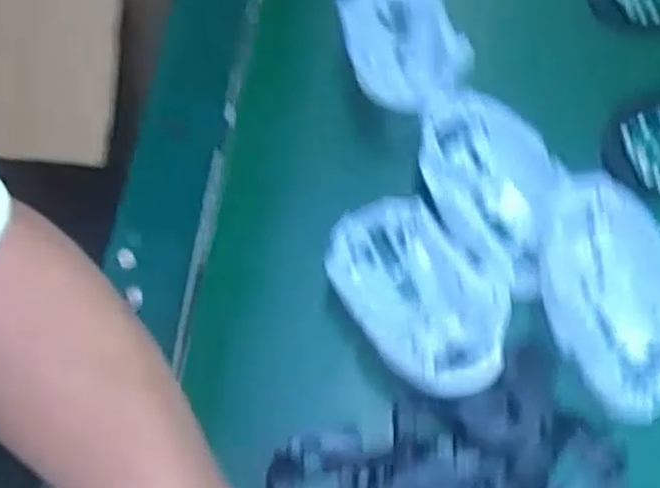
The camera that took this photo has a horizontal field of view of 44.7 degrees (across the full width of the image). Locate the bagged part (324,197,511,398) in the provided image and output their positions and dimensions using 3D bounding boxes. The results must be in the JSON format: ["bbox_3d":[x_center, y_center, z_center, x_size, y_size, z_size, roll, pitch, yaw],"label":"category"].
[{"bbox_3d":[0.047,0.025,0.416,0.070,0.030,0.117,-28,64,-12],"label":"bagged part"}]

